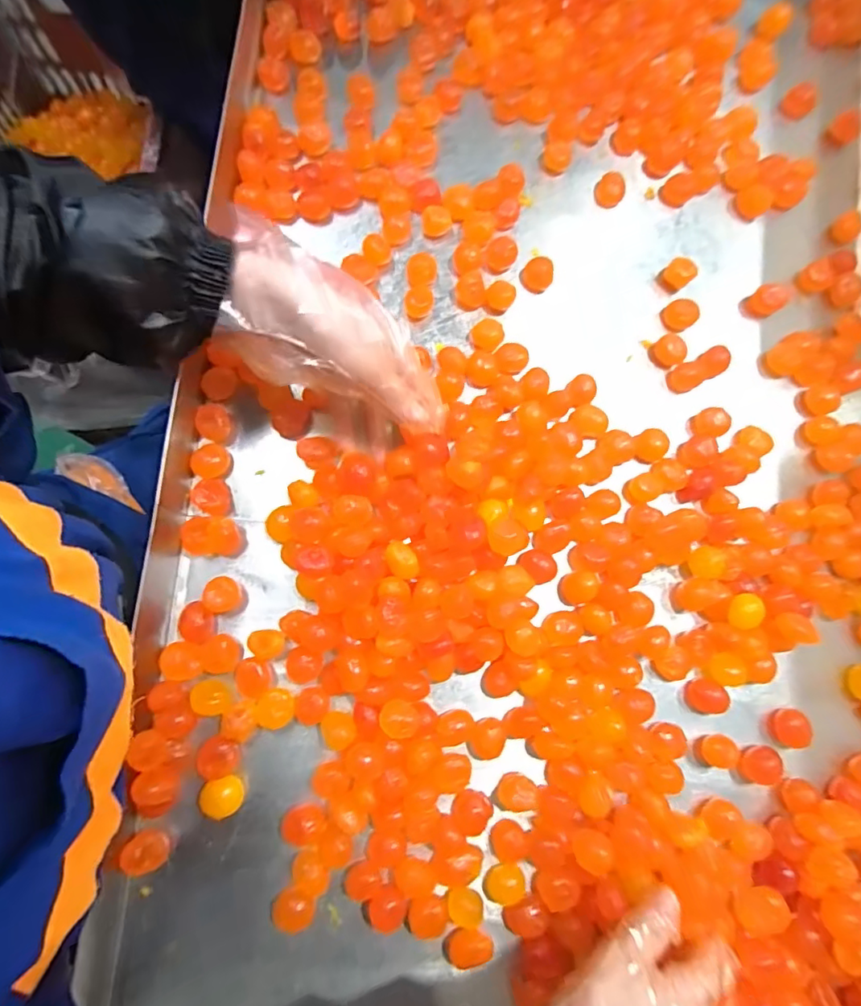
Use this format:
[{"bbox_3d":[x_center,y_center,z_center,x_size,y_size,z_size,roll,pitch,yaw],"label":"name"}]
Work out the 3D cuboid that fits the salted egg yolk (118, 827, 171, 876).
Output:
[{"bbox_3d":[-0.186,0.228,0.350,0.023,0.024,0.024,-36,84,-9],"label":"salted egg yolk"}]

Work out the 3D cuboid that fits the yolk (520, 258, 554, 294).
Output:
[{"bbox_3d":[0.089,-0.189,0.442,0.025,0.022,0.021,19,79,0],"label":"yolk"}]

